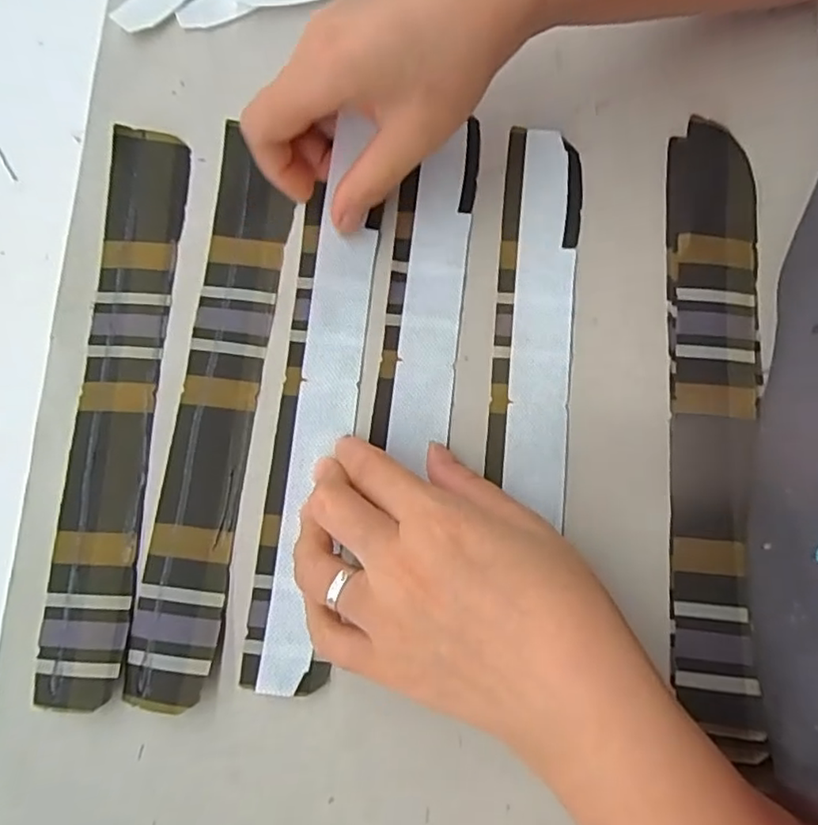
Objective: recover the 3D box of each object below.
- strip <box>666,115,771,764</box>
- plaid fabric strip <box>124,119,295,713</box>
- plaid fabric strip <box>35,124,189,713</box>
[{"bbox_3d":[0.133,-0.002,0.263,0.038,0.011,0.260,3,77,6],"label":"strip"},{"bbox_3d":[-0.087,-0.005,0.273,0.038,0.009,0.247,7,77,1],"label":"plaid fabric strip"},{"bbox_3d":[-0.131,-0.009,0.273,0.034,0.007,0.256,1,78,1],"label":"plaid fabric strip"}]

